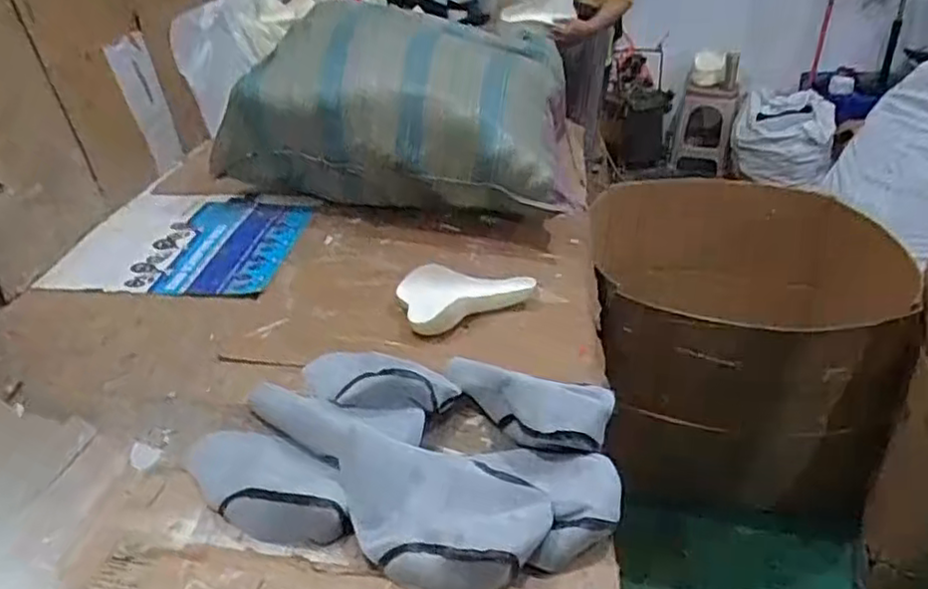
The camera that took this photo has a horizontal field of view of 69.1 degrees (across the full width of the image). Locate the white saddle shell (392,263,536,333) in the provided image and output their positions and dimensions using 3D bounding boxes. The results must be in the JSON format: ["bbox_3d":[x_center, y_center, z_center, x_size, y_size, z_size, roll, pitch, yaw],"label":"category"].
[{"bbox_3d":[0.012,-0.007,1.302,0.265,0.068,0.134,-16,35,-23],"label":"white saddle shell"}]

